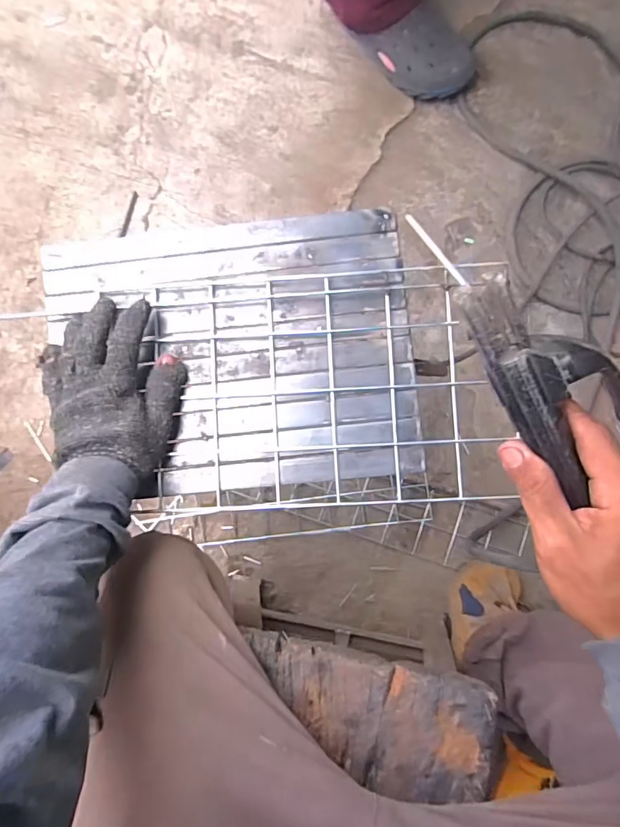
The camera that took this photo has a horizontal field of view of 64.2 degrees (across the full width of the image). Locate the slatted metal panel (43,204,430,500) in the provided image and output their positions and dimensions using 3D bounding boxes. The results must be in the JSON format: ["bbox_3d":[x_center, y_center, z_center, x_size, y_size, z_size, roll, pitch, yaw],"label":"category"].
[{"bbox_3d":[-0.073,-0.056,0.470,0.330,0.010,0.251,-6,86,3],"label":"slatted metal panel"}]

